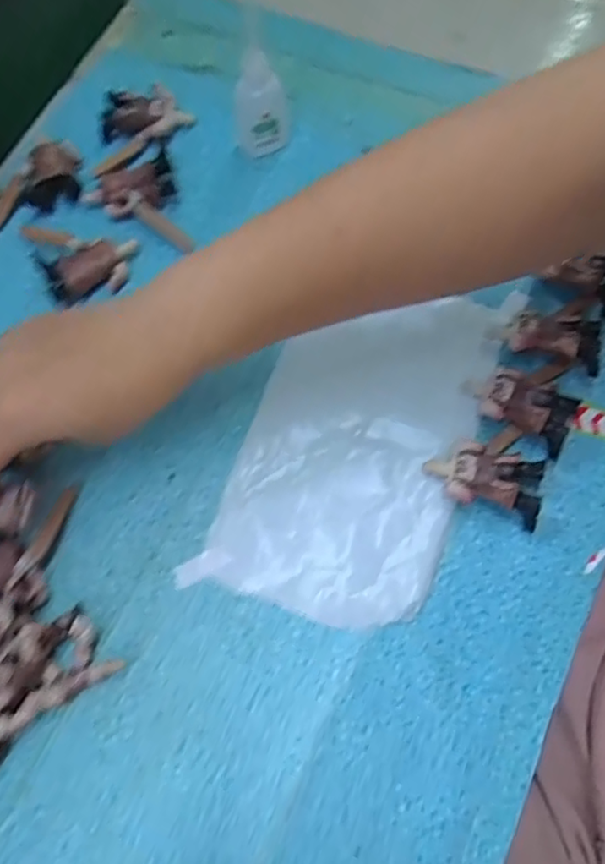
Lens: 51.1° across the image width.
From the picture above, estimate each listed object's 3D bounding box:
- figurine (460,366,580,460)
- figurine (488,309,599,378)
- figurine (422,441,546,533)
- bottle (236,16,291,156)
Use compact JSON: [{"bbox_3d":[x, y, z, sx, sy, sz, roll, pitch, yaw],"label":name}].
[{"bbox_3d":[0.117,-0.017,0.342,0.058,0.020,0.037,31,74,14],"label":"figurine"},{"bbox_3d":[0.137,-0.054,0.351,0.058,0.028,0.036,18,71,10],"label":"figurine"},{"bbox_3d":[0.094,0.025,0.329,0.059,0.021,0.033,16,71,9],"label":"figurine"},{"bbox_3d":[-0.024,-0.201,0.391,0.032,0.057,0.024,-7,69,1],"label":"bottle"}]

